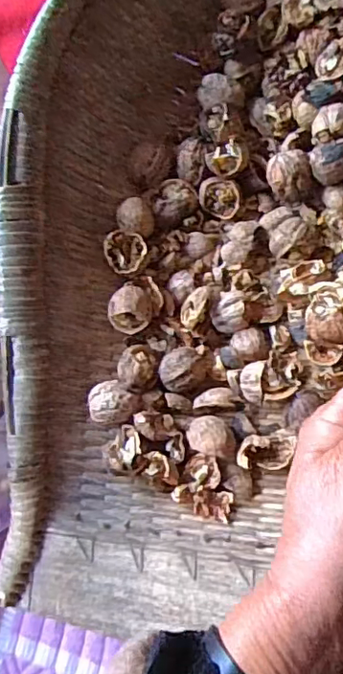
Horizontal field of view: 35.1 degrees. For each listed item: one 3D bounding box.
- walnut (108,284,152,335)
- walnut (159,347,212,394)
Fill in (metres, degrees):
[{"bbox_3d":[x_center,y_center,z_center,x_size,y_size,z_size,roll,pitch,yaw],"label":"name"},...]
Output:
[{"bbox_3d":[-0.029,-0.020,0.394,0.030,0.020,0.034,26,92,9],"label":"walnut"},{"bbox_3d":[0.010,0.024,0.386,0.032,0.030,0.032,0,88,10],"label":"walnut"}]

